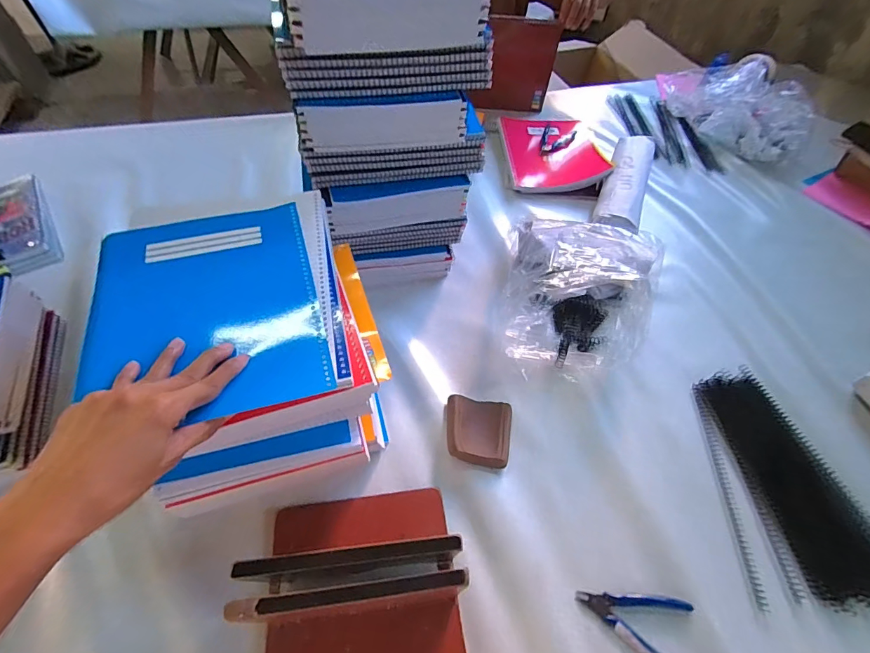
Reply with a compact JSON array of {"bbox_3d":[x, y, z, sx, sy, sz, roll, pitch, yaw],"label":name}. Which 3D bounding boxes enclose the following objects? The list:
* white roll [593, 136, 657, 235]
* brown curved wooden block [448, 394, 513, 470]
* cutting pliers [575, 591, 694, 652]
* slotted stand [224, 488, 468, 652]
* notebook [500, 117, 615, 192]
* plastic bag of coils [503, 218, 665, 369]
[{"bbox_3d":[0.394,-0.294,0.859,0.085,0.058,0.323,21,56,12],"label":"white roll"},{"bbox_3d":[0.060,0.138,0.554,0.086,0.029,0.091,6,54,2],"label":"brown curved wooden block"},{"bbox_3d":[0.212,0.315,0.444,0.115,0.013,0.068,15,55,8],"label":"cutting pliers"},{"bbox_3d":[-0.075,0.243,0.406,0.195,0.140,0.176,-5,55,-6],"label":"slotted stand"},{"bbox_3d":[0.268,-0.405,0.941,0.209,0.051,0.273,0,54,-3],"label":"notebook"},{"bbox_3d":[0.235,-0.078,0.662,0.233,0.124,0.300,12,54,6],"label":"plastic bag of coils"}]

